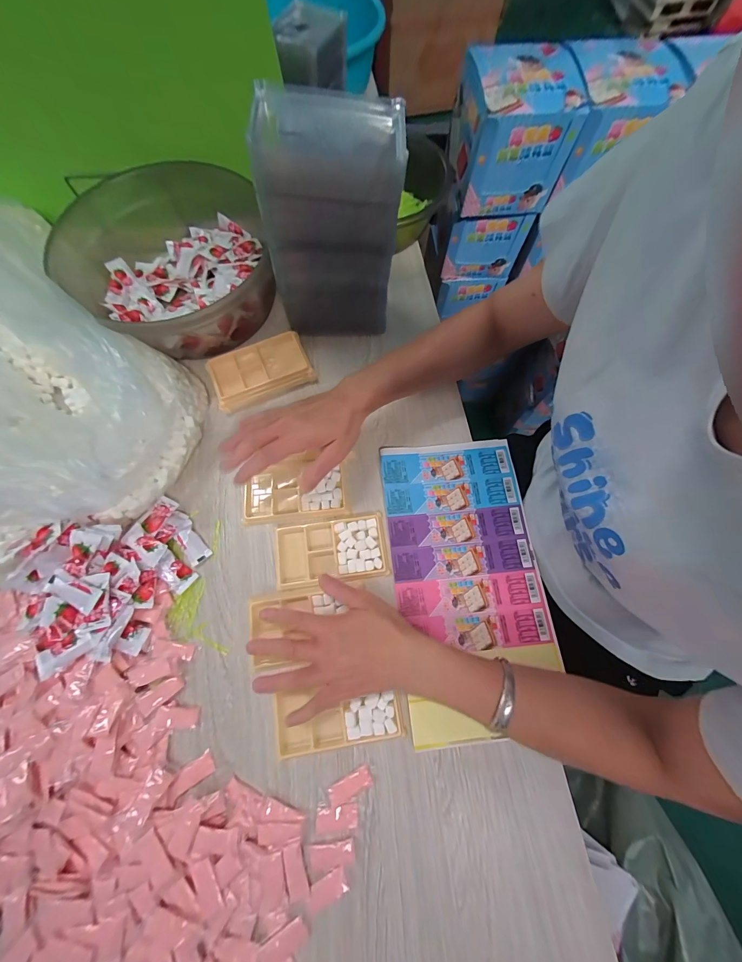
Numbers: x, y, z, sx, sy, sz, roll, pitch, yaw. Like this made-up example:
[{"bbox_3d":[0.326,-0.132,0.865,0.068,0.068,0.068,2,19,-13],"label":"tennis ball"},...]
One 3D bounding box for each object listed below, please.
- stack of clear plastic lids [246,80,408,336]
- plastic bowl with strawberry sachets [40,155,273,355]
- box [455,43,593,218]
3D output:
[{"bbox_3d":[-0.043,-0.289,0.395,0.147,0.218,0.095,0,74,-1],"label":"stack of clear plastic lids"},{"bbox_3d":[-0.292,-0.302,0.467,0.272,0.107,0.285,0,74,-1],"label":"plastic bowl with strawberry sachets"},{"bbox_3d":[0.215,-0.542,0.512,0.147,0.126,0.139,-7,72,-3],"label":"box"}]

